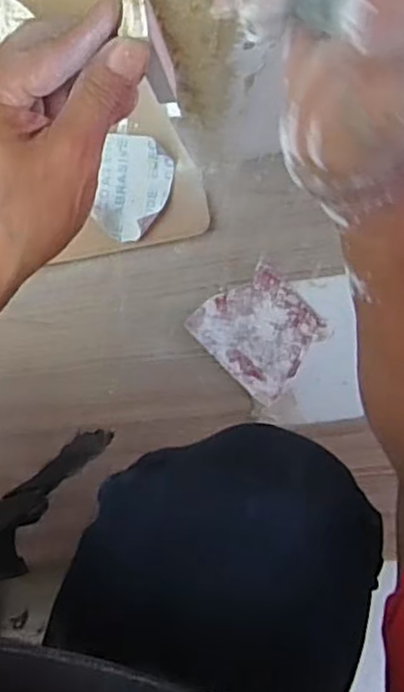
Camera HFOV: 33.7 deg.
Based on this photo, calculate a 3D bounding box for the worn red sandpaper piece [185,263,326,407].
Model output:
[{"bbox_3d":[0.061,-0.016,0.692,0.118,0.004,0.105,45,97,0],"label":"worn red sandpaper piece"}]

